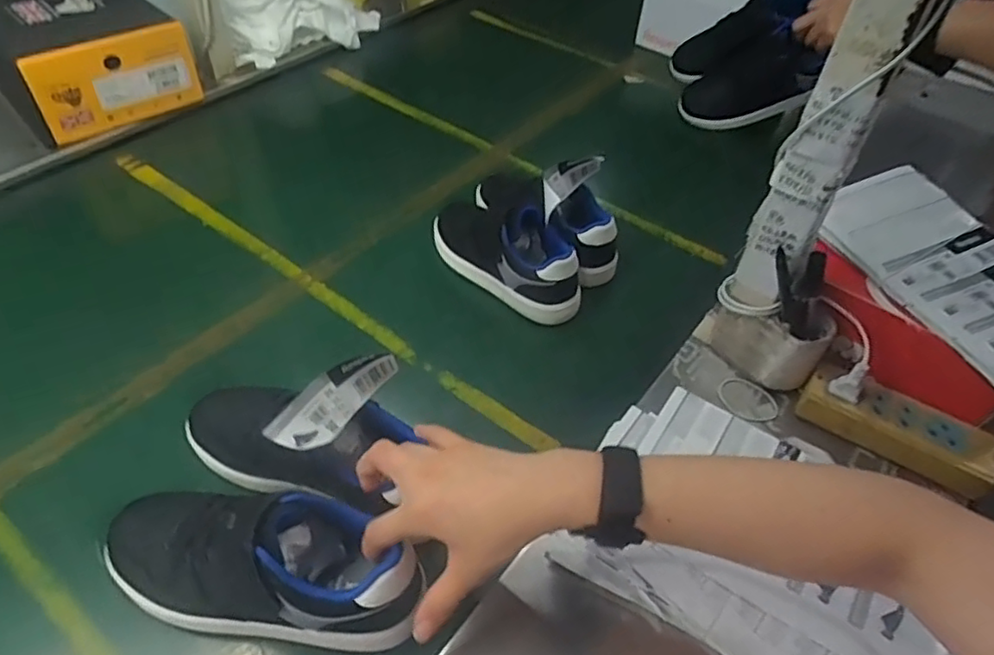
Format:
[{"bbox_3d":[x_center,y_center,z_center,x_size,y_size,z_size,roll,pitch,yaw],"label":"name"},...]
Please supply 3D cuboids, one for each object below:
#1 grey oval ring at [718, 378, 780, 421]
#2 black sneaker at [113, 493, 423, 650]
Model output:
[{"bbox_3d":[0.235,0.068,0.598,0.056,0.007,0.039,35,55,26],"label":"grey oval ring"},{"bbox_3d":[-0.166,0.162,0.446,0.224,0.084,0.083,9,48,5],"label":"black sneaker"}]

